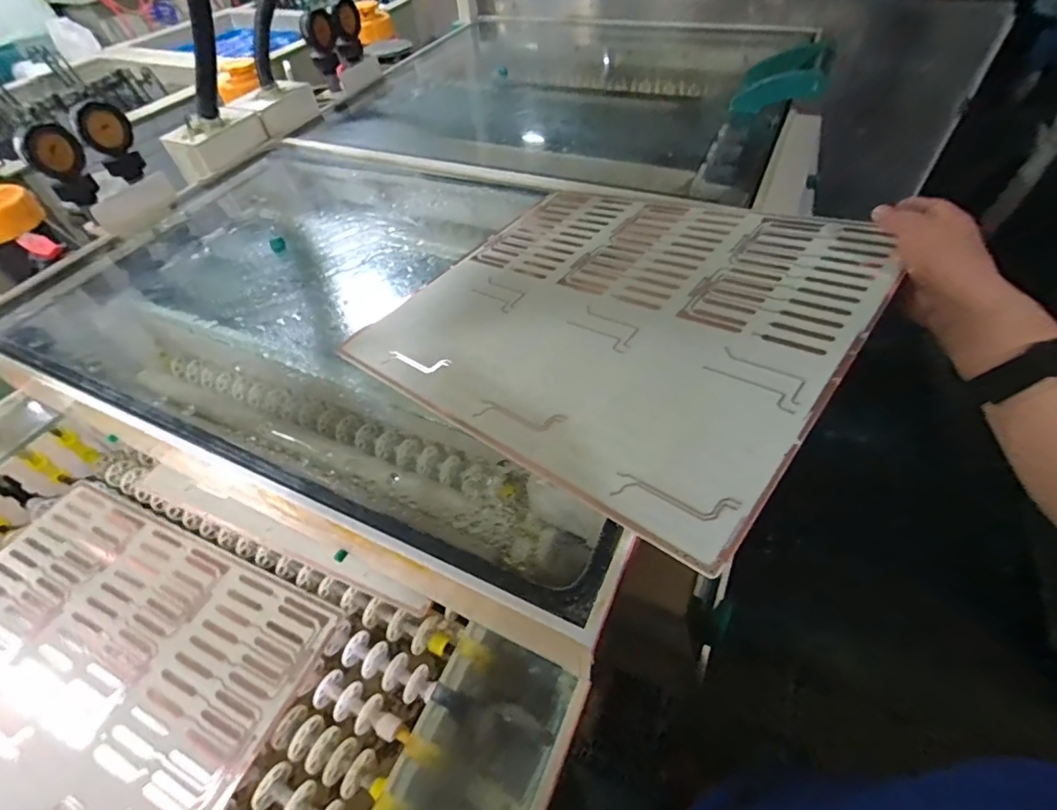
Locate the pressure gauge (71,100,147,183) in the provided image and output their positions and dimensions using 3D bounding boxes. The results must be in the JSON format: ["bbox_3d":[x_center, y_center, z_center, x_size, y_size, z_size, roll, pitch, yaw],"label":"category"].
[{"bbox_3d":[-0.700,-0.443,0.828,0.072,0.112,0.037,-32,55,-20],"label":"pressure gauge"}]

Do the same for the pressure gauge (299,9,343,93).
[{"bbox_3d":[-0.472,-0.817,1.137,0.071,0.147,0.045,-16,51,-8],"label":"pressure gauge"}]

